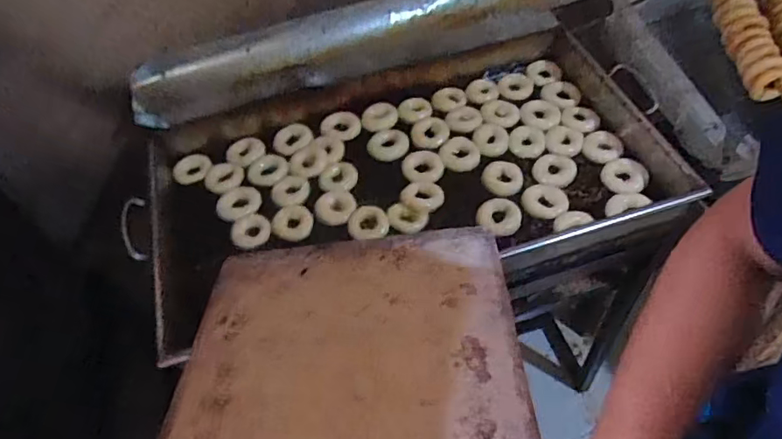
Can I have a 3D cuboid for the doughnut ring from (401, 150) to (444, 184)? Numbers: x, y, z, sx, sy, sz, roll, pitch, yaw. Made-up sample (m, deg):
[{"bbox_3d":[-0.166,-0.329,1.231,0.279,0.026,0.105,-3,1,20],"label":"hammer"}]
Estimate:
[{"bbox_3d":[0.057,-0.096,0.981,0.075,0.016,0.070,-2,53,2],"label":"doughnut ring"}]

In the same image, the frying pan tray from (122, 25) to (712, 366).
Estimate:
[{"bbox_3d":[0.007,-0.085,0.948,0.937,0.137,0.490,-15,53,-8],"label":"frying pan tray"}]

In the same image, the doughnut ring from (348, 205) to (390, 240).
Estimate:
[{"bbox_3d":[-0.040,0.006,0.927,0.070,0.016,0.065,-2,53,2],"label":"doughnut ring"}]

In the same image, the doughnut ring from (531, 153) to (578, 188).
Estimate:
[{"bbox_3d":[0.293,-0.090,0.971,0.073,0.013,0.074,-2,53,2],"label":"doughnut ring"}]

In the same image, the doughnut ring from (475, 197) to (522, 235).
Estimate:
[{"bbox_3d":[0.179,-0.001,0.914,0.074,0.032,0.068,-2,53,2],"label":"doughnut ring"}]

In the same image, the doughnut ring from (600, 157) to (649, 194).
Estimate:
[{"bbox_3d":[0.405,-0.076,0.941,0.074,0.017,0.077,-2,53,2],"label":"doughnut ring"}]

